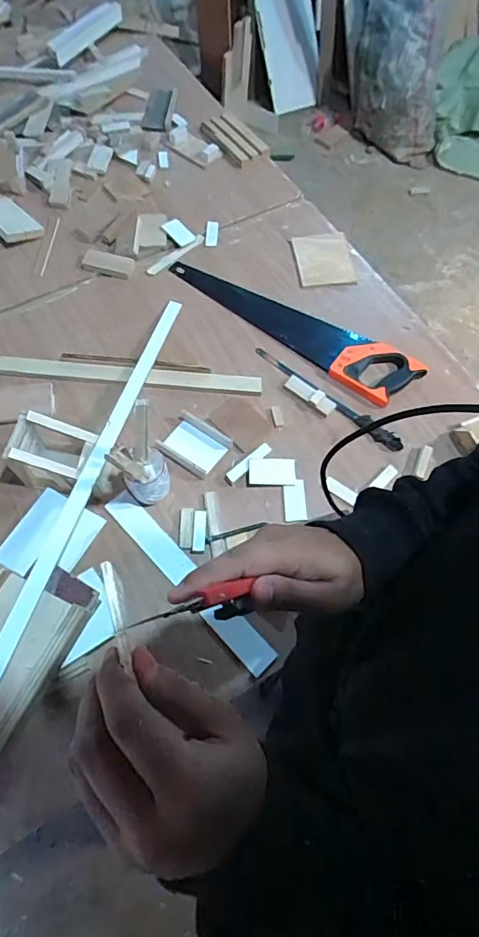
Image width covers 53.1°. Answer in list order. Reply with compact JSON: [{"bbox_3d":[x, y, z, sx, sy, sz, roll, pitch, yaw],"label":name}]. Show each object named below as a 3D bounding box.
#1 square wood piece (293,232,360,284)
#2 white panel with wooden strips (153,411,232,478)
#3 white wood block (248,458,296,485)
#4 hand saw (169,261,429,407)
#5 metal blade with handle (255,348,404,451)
[{"bbox_3d":[0.174,-0.436,0.990,0.114,0.008,0.135,-6,66,-6],"label":"square wood piece"},{"bbox_3d":[-0.075,-0.042,0.793,0.096,0.024,0.082,33,67,11],"label":"white panel with wooden strips"},{"bbox_3d":[0.053,0.004,0.777,0.076,0.015,0.043,0,67,0],"label":"white wood block"},{"bbox_3d":[0.096,-0.286,0.915,0.506,0.024,0.118,36,68,13],"label":"hand saw"},{"bbox_3d":[0.155,-0.129,0.851,0.313,0.018,0.030,39,69,14],"label":"metal blade with handle"}]

